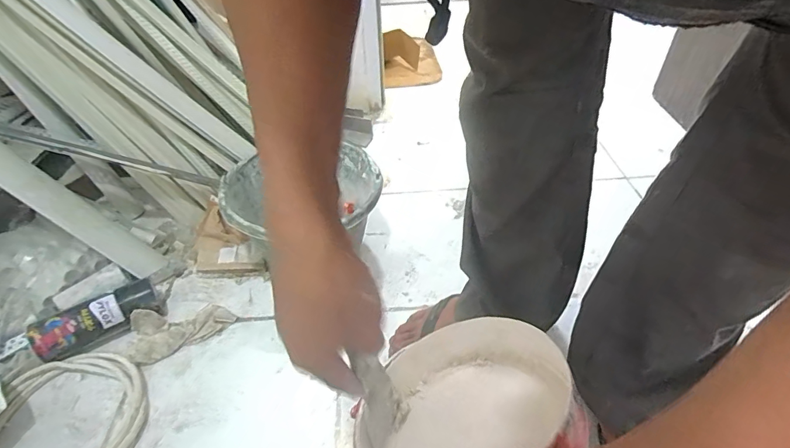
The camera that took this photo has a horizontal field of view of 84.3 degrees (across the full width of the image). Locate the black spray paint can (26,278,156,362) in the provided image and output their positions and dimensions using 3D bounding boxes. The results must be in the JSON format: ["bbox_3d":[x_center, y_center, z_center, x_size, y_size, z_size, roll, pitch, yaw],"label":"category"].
[{"bbox_3d":[-0.448,0.146,0.663,0.160,0.064,0.061,-21,52,-24],"label":"black spray paint can"}]

